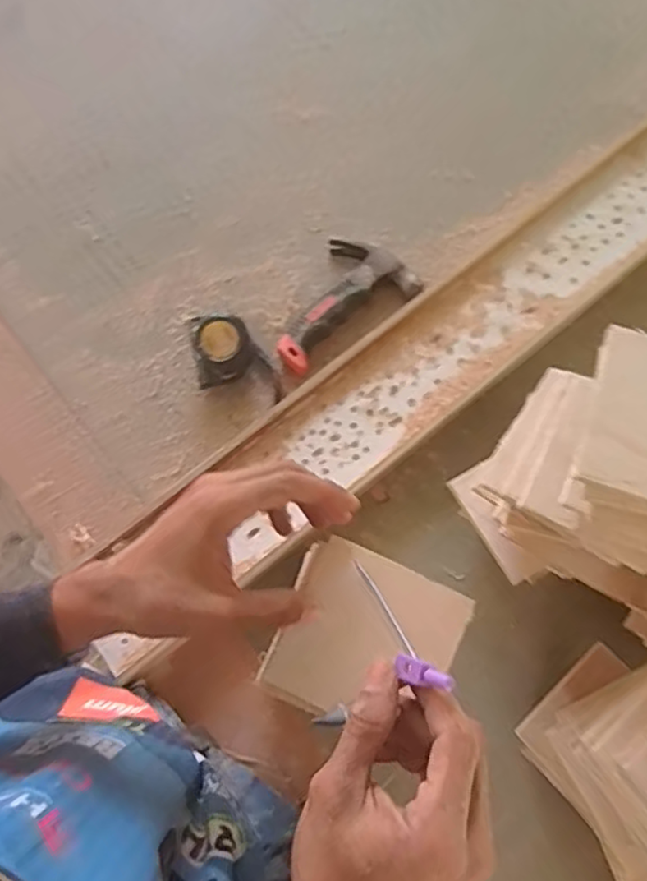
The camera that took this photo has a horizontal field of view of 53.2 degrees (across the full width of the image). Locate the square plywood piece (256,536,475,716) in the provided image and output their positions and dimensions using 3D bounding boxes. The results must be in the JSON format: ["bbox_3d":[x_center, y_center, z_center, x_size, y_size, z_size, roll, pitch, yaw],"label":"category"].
[{"bbox_3d":[0.028,0.127,0.409,0.107,0.007,0.102,23,74,9],"label":"square plywood piece"}]

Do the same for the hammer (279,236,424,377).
[{"bbox_3d":[0.010,-0.145,0.656,0.157,0.027,0.097,-35,76,-8],"label":"hammer"}]

